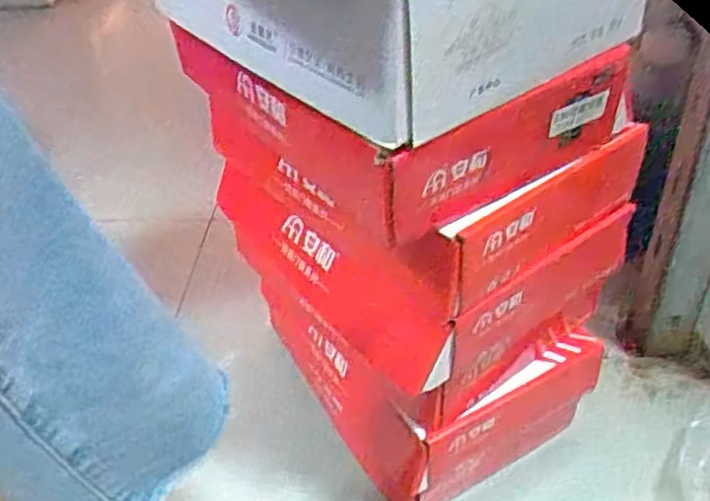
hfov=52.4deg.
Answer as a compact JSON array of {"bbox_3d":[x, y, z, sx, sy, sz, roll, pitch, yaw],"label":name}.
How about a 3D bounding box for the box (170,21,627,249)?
[{"bbox_3d":[0.018,-0.100,0.429,0.170,0.074,0.222,-29,44,-24],"label":"box"}]

